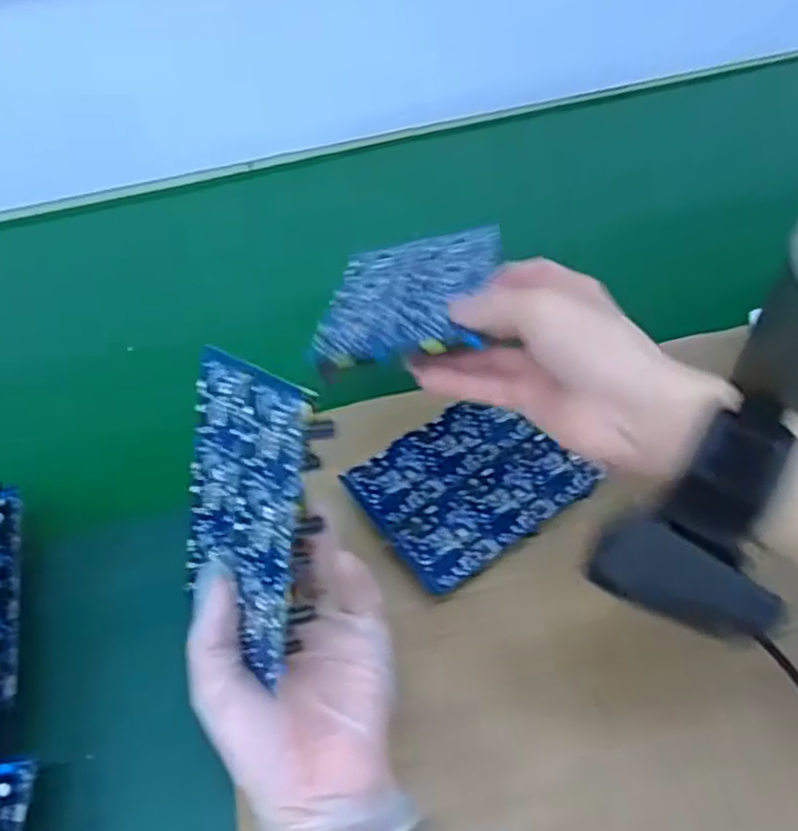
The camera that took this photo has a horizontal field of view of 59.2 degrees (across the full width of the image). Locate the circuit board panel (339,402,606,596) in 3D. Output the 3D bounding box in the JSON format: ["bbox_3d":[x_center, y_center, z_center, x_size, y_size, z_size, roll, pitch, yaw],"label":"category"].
[{"bbox_3d":[0.042,0.042,0.419,0.120,0.017,0.094,-31,54,-19],"label":"circuit board panel"}]

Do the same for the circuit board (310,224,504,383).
[{"bbox_3d":[0.008,-0.070,0.399,0.096,0.012,0.127,-8,35,15],"label":"circuit board"}]

